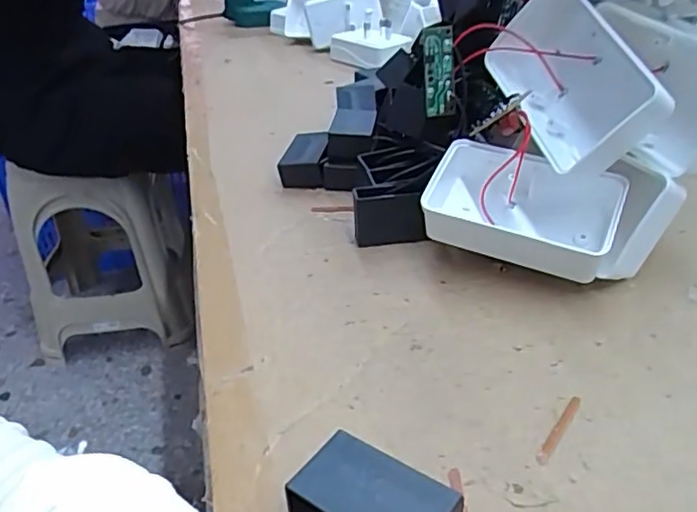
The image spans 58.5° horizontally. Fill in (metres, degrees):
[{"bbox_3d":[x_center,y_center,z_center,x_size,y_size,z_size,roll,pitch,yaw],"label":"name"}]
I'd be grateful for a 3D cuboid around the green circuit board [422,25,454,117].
[{"bbox_3d":[0.048,-0.098,0.333,0.018,0.046,0.006,-10,20,-8],"label":"green circuit board"}]

